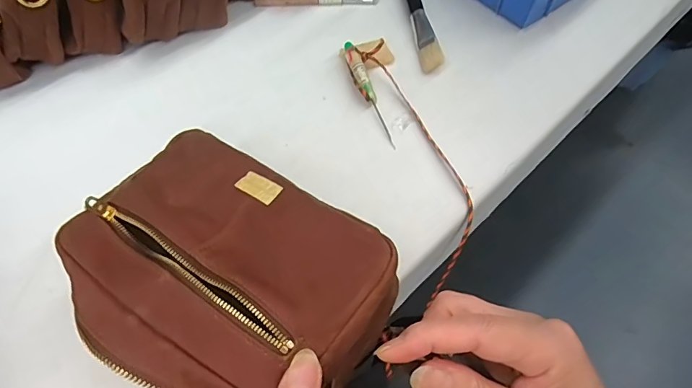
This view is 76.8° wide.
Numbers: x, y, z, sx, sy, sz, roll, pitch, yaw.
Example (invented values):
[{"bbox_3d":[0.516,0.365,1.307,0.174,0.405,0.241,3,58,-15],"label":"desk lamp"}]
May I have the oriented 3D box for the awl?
[{"bbox_3d":[0.020,-0.092,0.391,0.015,0.017,0.116,-17,59,-8],"label":"awl"}]

